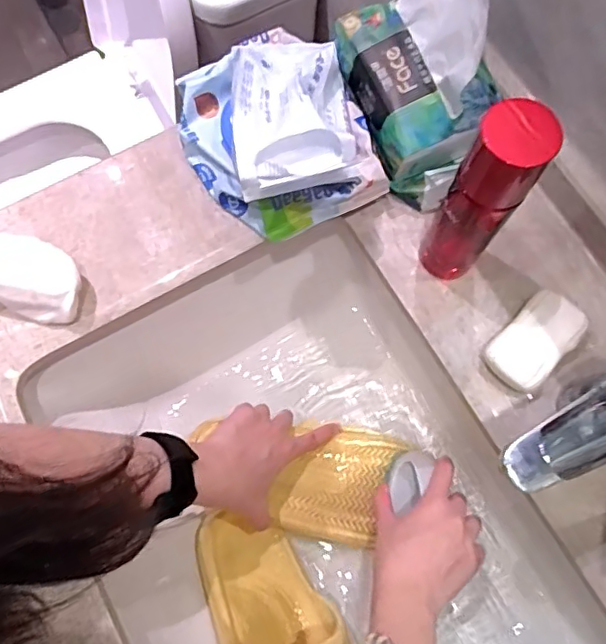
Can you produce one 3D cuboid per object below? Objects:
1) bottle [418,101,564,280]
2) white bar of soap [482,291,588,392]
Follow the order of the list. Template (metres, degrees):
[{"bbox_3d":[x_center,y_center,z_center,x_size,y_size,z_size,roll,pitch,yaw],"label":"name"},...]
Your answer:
[{"bbox_3d":[0.122,-0.080,0.399,0.043,0.177,0.042,0,75,0],"label":"bottle"},{"bbox_3d":[0.182,0.016,0.449,0.082,0.028,0.046,-44,79,-11],"label":"white bar of soap"}]

